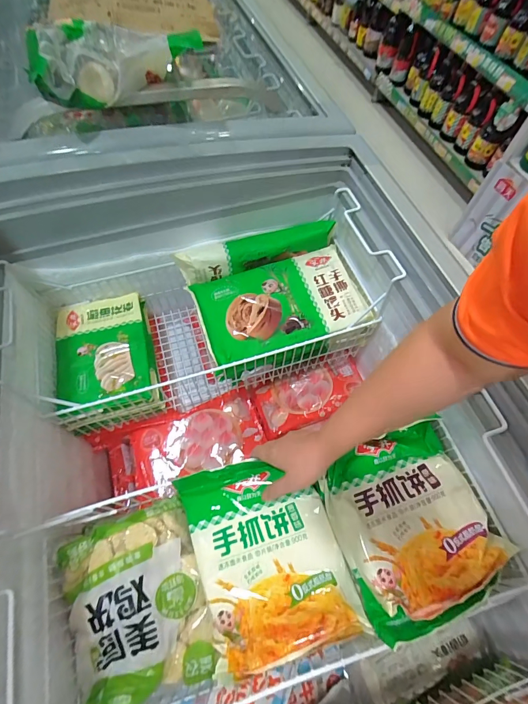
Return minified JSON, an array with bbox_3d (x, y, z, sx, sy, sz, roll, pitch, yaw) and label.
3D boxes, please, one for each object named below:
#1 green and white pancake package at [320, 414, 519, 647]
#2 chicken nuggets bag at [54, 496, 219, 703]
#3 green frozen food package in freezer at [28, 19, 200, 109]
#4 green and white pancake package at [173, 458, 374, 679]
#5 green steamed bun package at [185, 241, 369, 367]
[{"bbox_3d":[0.214,0.245,0.510,0.207,0.048,0.238,-17,64,-10],"label":"green and white pancake package"},{"bbox_3d":[-0.184,0.359,0.497,0.186,0.057,0.237,-18,64,-10],"label":"chicken nuggets bag"},{"bbox_3d":[-0.231,-0.460,0.553,0.251,0.098,0.137,-15,64,-9],"label":"green frozen food package in freezer"},{"bbox_3d":[0.004,0.292,0.504,0.205,0.052,0.257,-15,64,-9],"label":"green and white pancake package"},{"bbox_3d":[0.031,-0.100,0.689,0.312,0.038,0.197,-16,64,-9],"label":"green steamed bun package"}]

